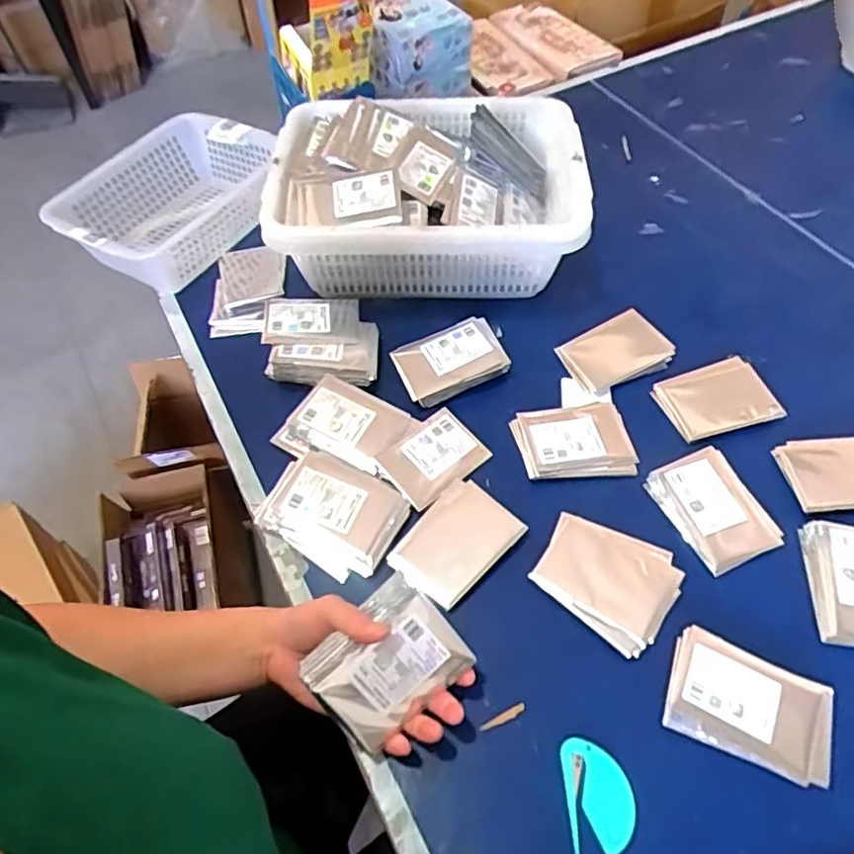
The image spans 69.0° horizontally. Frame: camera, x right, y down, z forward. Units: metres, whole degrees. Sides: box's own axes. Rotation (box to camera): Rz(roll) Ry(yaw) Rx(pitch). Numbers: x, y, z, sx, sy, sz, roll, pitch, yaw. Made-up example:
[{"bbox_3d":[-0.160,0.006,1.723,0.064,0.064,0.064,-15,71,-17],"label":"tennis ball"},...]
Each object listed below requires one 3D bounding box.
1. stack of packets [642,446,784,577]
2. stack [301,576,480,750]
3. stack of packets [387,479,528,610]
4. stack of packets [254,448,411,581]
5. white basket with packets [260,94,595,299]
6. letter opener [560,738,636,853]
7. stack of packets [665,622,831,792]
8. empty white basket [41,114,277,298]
[{"bbox_3d":[0.257,0.071,0.558,0.077,0.016,0.104,-21,58,-12],"label":"stack of packets"},{"bbox_3d":[-0.030,0.176,0.460,0.105,0.030,0.083,-42,93,-8],"label":"stack"},{"bbox_3d":[0.026,0.102,0.552,0.107,0.009,0.078,-40,63,-22],"label":"stack of packets"},{"bbox_3d":[-0.086,0.075,0.566,0.125,0.027,0.089,28,61,20],"label":"stack of packets"},{"bbox_3d":[0.001,-0.275,0.745,0.354,0.138,0.284,0,56,3],"label":"white basket with packets"},{"bbox_3d":[0.122,0.262,0.441,0.046,0.004,0.070,-2,56,1],"label":"letter opener"},{"bbox_3d":[0.240,0.208,0.464,0.116,0.015,0.075,20,59,15],"label":"stack of packets"},{"bbox_3d":[-0.316,-0.279,0.793,0.206,0.085,0.269,23,60,17],"label":"empty white basket"}]

